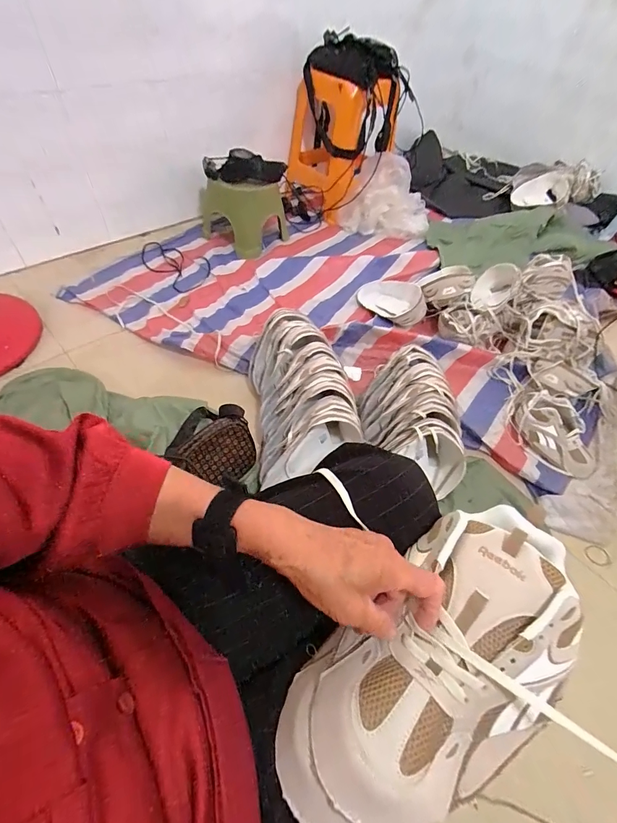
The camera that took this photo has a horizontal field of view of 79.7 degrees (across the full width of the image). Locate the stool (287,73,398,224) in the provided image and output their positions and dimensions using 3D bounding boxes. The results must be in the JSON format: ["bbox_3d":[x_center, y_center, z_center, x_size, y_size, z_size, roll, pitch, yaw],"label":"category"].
[{"bbox_3d":[0.117,-1.123,1.532,0.421,0.492,0.328,20,54,9],"label":"stool"}]

